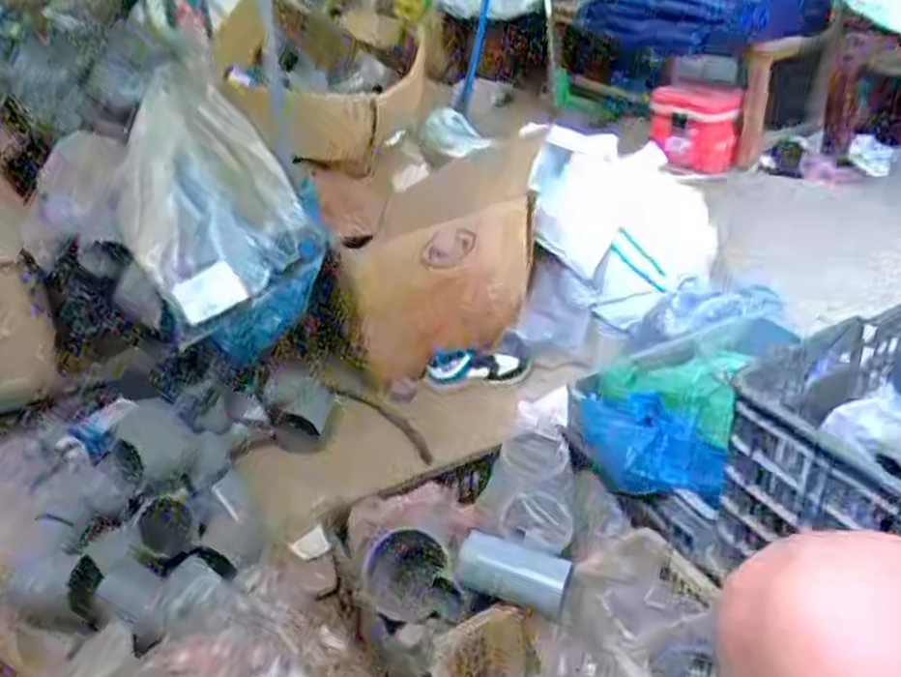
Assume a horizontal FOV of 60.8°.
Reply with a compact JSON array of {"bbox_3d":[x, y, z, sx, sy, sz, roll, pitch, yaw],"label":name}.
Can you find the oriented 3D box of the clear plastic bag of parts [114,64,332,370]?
[{"bbox_3d":[-0.415,-0.221,1.406,0.324,0.454,0.226,-11,32,-12],"label":"clear plastic bag of parts"}]

